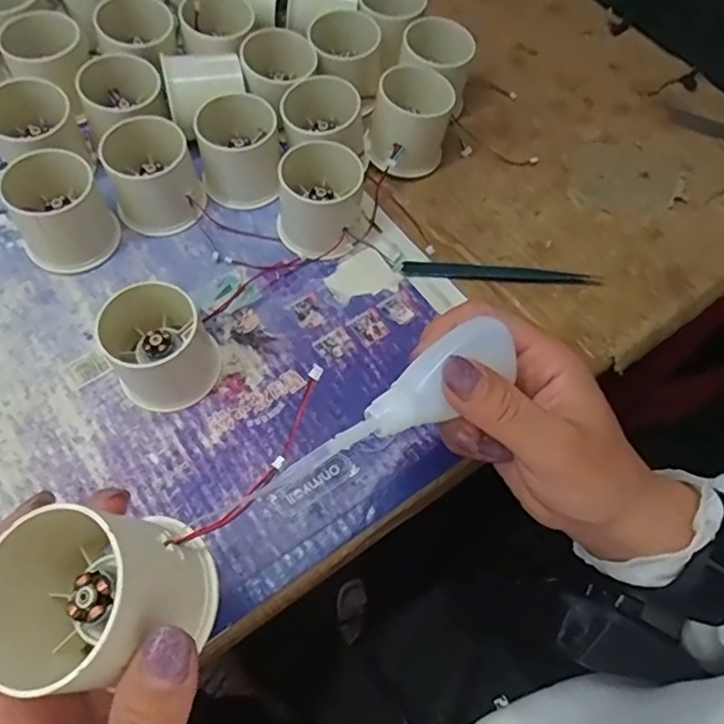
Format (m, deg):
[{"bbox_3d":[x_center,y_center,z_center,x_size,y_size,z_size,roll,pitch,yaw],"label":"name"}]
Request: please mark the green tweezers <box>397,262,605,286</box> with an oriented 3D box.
[{"bbox_3d":[0.089,-0.057,0.388,0.125,0.007,0.013,4,64,-2],"label":"green tweezers"}]

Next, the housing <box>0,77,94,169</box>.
[{"bbox_3d":[-0.212,-0.151,0.391,0.053,0.041,0.059,-21,67,-13],"label":"housing"}]

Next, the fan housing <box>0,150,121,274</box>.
[{"bbox_3d":[-0.186,-0.095,0.371,0.054,0.041,0.063,-29,69,-16],"label":"fan housing"}]

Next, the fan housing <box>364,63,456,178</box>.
[{"bbox_3d":[0.032,-0.162,0.413,0.054,0.049,0.067,10,64,1],"label":"fan housing"}]

